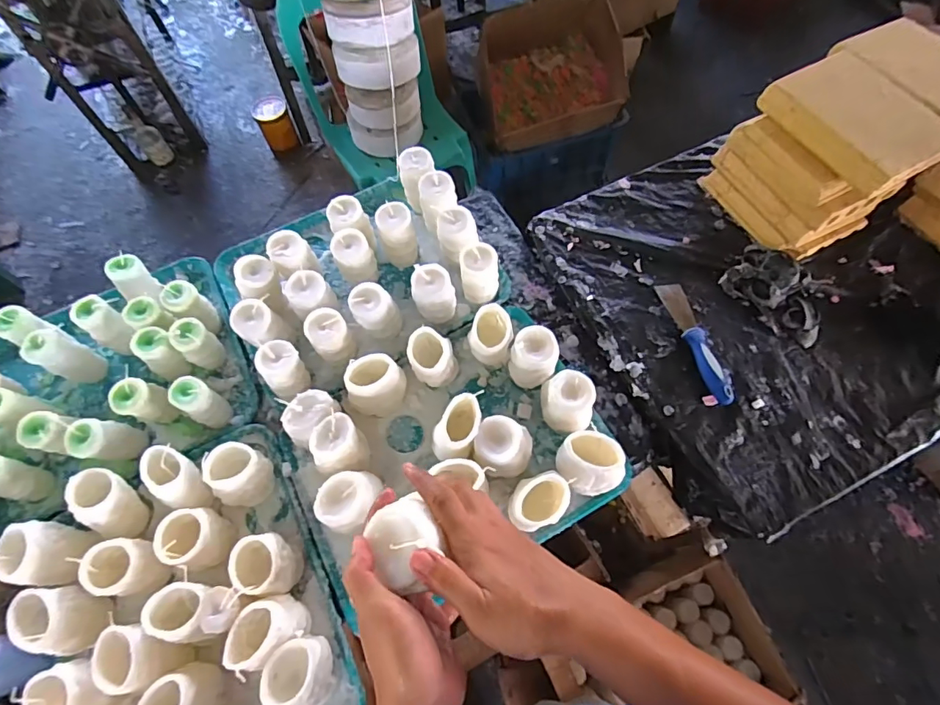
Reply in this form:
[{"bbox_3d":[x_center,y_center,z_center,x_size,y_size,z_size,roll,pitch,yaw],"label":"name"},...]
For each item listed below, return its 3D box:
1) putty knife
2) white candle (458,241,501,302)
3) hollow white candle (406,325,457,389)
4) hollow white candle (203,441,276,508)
[{"bbox_3d":[0.340,-0.020,0.752,0.038,0.025,0.207,-13,65,-4],"label":"putty knife"},{"bbox_3d":[0.015,-0.126,0.795,0.064,0.084,0.072,-4,65,0],"label":"white candle"},{"bbox_3d":[-0.054,0.015,0.754,0.067,0.092,0.072,-1,65,2],"label":"hollow white candle"},{"bbox_3d":[-0.318,0.173,0.690,0.062,0.098,0.081,19,67,11],"label":"hollow white candle"}]

